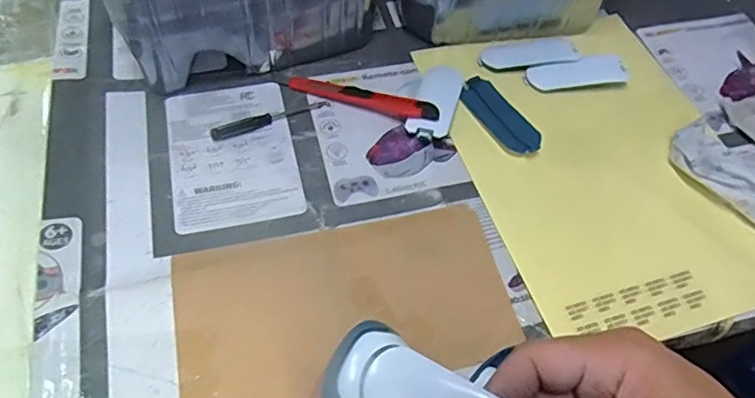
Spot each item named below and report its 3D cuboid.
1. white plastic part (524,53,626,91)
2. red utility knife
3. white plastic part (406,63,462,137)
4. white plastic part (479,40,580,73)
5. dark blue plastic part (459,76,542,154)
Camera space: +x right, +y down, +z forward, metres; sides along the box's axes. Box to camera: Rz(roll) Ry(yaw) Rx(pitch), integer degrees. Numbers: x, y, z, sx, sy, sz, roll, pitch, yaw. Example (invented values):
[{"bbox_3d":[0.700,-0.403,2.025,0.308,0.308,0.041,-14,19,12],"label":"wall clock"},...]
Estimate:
[{"bbox_3d":[0.168,-0.106,0.473,0.084,0.013,0.029,-8,57,-8],"label":"white plastic part"},{"bbox_3d":[-0.011,-0.081,0.447,0.121,0.016,0.017,20,58,10],"label":"red utility knife"},{"bbox_3d":[0.047,-0.079,0.447,0.033,0.016,0.077,16,57,7],"label":"white plastic part"},{"bbox_3d":[0.128,-0.125,0.481,0.081,0.009,0.033,-5,57,-6],"label":"white plastic part"},{"bbox_3d":[0.098,-0.067,0.448,0.032,0.004,0.079,-26,62,-19],"label":"dark blue plastic part"}]

